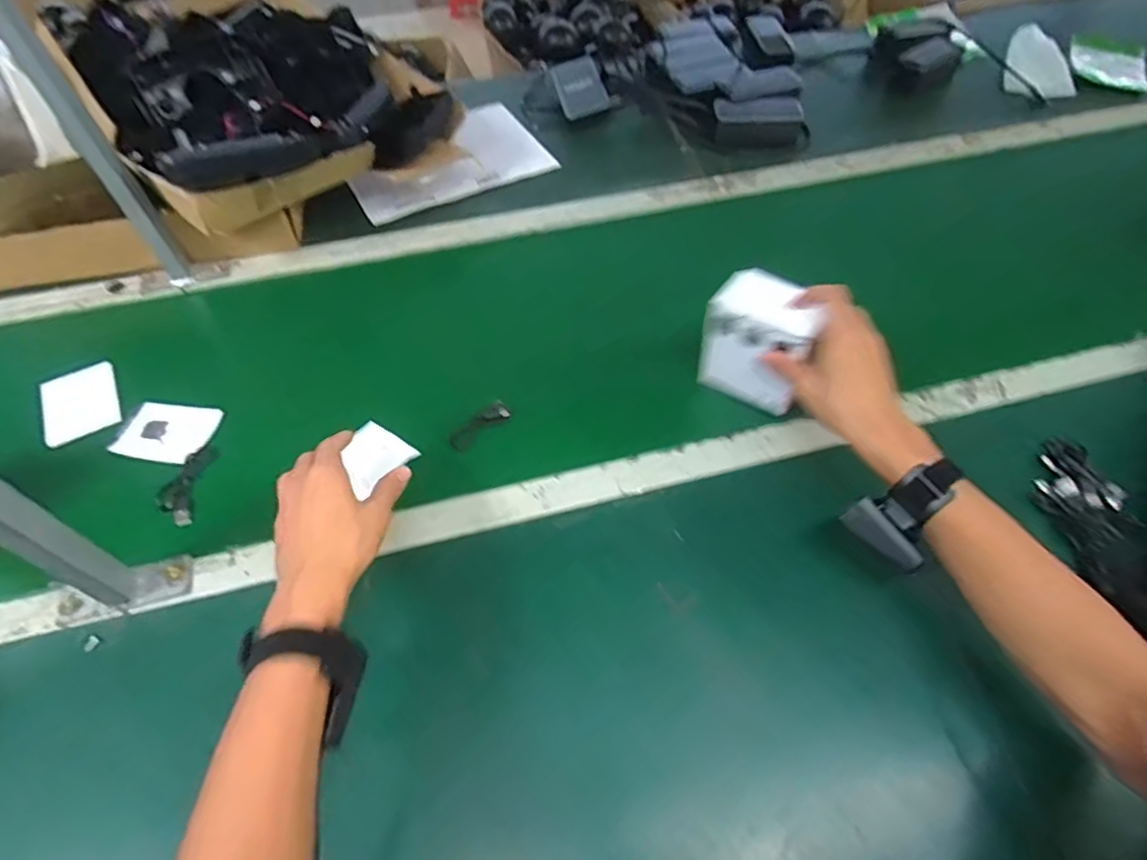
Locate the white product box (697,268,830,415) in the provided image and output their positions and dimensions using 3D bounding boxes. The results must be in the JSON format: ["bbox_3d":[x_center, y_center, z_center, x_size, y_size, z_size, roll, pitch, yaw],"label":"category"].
[{"bbox_3d":[0.192,-0.095,0.649,0.102,0.118,0.070,23,57,19],"label":"white product box"}]

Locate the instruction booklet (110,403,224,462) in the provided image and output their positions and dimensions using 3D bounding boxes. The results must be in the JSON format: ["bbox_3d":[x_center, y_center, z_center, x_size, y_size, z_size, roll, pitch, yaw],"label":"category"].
[{"bbox_3d":[-0.441,0.002,0.677,0.101,0.006,0.076,8,53,9],"label":"instruction booklet"}]

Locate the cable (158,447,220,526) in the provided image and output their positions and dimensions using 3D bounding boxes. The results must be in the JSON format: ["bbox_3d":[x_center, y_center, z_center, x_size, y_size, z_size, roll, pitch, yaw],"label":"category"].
[{"bbox_3d":[-0.391,0.052,0.630,0.033,0.008,0.094,-3,52,0],"label":"cable"}]

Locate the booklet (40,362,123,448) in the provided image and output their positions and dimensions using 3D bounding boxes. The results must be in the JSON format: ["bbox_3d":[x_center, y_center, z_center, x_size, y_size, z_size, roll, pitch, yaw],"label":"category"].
[{"bbox_3d":[-0.559,-0.030,0.705,0.078,0.007,0.102,-24,60,-13],"label":"booklet"}]

